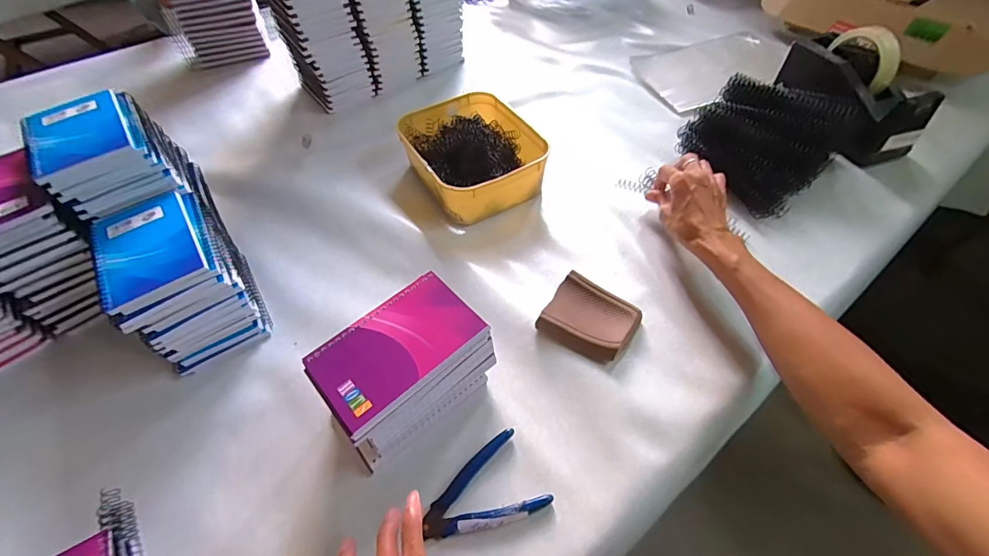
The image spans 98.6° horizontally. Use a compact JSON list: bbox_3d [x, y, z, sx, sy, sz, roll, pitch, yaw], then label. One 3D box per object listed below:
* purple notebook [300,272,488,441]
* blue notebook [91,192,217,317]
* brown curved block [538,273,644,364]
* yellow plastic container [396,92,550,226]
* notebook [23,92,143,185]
[{"bbox_3d":[-0.079,0.055,0.349,0.131,0.014,0.079,-37,59,-25],"label":"purple notebook"},{"bbox_3d":[-0.326,-0.029,0.401,0.084,0.013,0.130,-31,57,-22],"label":"blue notebook"},{"bbox_3d":[0.102,0.039,0.445,0.087,0.022,0.083,25,56,20],"label":"brown curved block"},{"bbox_3d":[-0.031,-0.173,0.586,0.161,0.056,0.204,-24,54,-17],"label":"yellow plastic container"},{"bbox_3d":[-0.411,-0.144,0.424,0.088,0.013,0.116,-31,62,-23],"label":"notebook"}]

